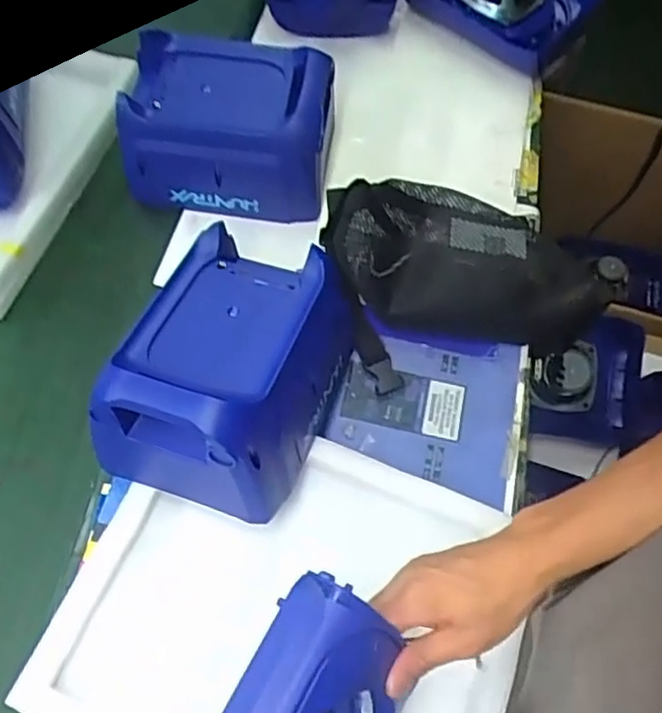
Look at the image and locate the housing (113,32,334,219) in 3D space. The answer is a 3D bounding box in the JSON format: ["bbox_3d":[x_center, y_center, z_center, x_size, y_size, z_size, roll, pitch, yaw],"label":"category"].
[{"bbox_3d":[-0.109,-0.247,0.720,0.207,0.131,0.138,11,63,3],"label":"housing"}]

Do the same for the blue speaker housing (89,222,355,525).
[{"bbox_3d":[-0.078,0.002,0.562,0.154,0.123,0.227,19,64,7],"label":"blue speaker housing"}]

